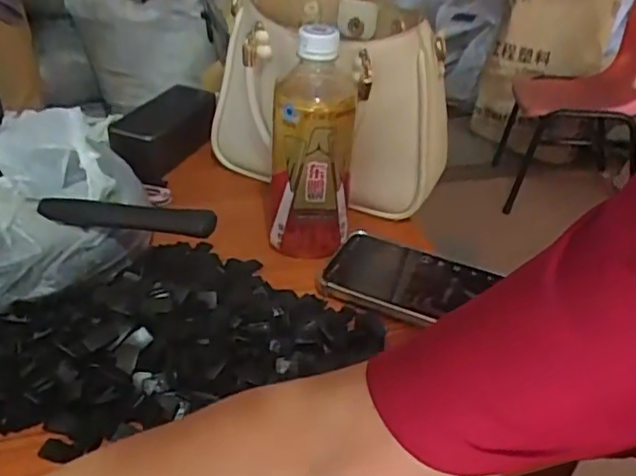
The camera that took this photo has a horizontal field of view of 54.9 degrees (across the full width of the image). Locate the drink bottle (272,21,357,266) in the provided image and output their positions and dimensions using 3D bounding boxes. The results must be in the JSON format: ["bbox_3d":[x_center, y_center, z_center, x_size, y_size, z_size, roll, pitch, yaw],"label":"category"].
[{"bbox_3d":[-0.005,-0.076,0.502,0.066,0.181,0.067,1,36,-7],"label":"drink bottle"}]

